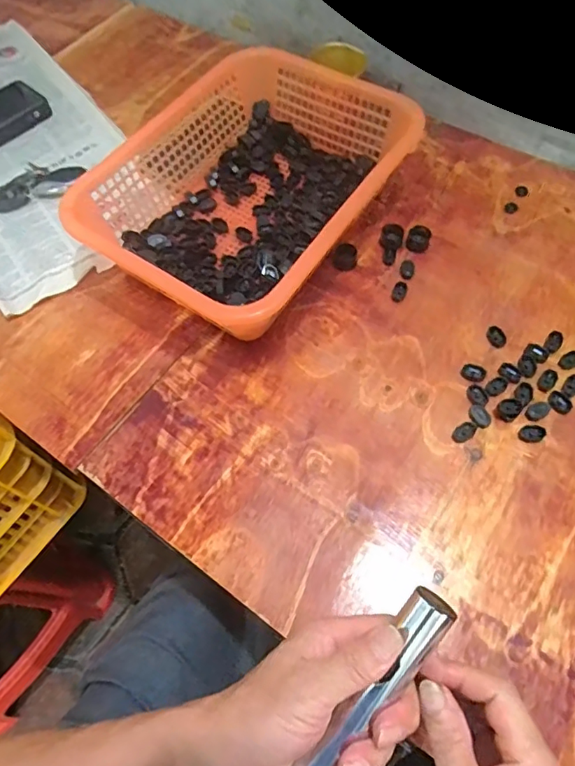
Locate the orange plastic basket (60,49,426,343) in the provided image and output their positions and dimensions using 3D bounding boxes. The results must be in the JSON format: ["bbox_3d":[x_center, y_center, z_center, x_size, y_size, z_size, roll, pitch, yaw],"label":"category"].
[{"bbox_3d":[-0.036,-0.207,0.555,0.253,0.095,0.320,30,68,16],"label":"orange plastic basket"}]

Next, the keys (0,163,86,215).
[{"bbox_3d":[-0.328,-0.241,0.633,0.148,0.013,0.058,-31,66,-13],"label":"keys"}]

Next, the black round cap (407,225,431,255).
[{"bbox_3d":[0.146,-0.159,0.567,0.024,0.021,0.026,-1,63,2],"label":"black round cap"}]

